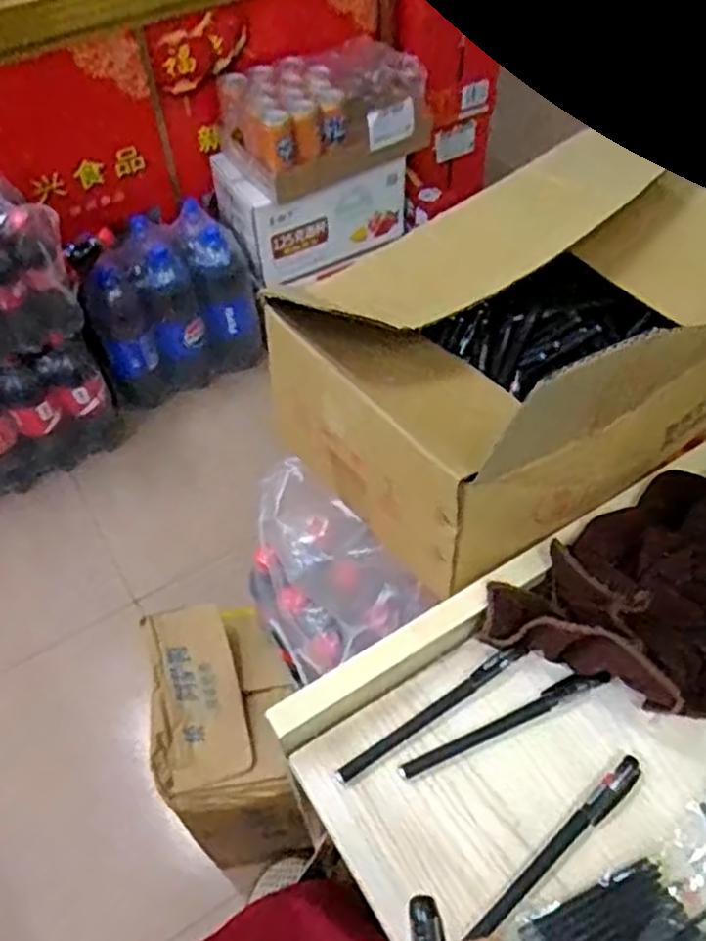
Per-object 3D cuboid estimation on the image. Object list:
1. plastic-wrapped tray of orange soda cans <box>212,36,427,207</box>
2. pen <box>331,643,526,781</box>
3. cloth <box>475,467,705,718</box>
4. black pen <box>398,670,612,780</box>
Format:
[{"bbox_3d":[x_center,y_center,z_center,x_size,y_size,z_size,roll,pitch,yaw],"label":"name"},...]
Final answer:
[{"bbox_3d":[-0.047,-0.661,1.375,0.366,0.157,0.195,-22,55,-13],"label":"plastic-wrapped tray of orange soda cans"},{"bbox_3d":[0.050,0.146,0.451,0.139,0.008,0.010,-29,57,-17],"label":"pen"},{"bbox_3d":[0.206,0.100,0.441,0.180,0.069,0.191,-32,58,-19],"label":"cloth"},{"bbox_3d":[0.093,0.152,0.446,0.141,0.006,0.013,-21,55,-12],"label":"black pen"}]

